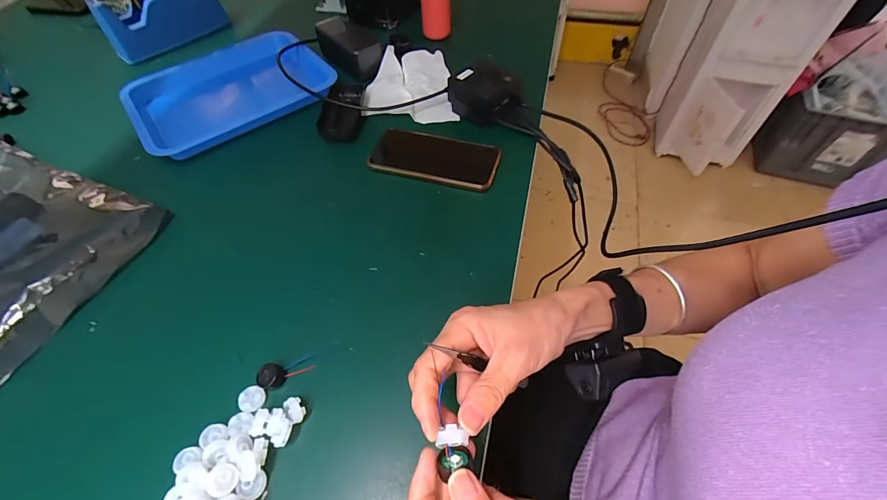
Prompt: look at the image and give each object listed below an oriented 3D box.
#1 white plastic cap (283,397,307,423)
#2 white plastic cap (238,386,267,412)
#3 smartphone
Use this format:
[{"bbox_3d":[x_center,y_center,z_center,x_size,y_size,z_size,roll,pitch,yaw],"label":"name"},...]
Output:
[{"bbox_3d":[-0.125,0.134,0.318,0.015,0.012,0.020,-33,59,-20],"label":"white plastic cap"},{"bbox_3d":[-0.166,0.128,0.327,0.021,0.004,0.020,-1,54,1],"label":"white plastic cap"},{"bbox_3d":[-0.012,-0.121,0.490,0.164,0.008,0.083,12,55,10],"label":"smartphone"}]

